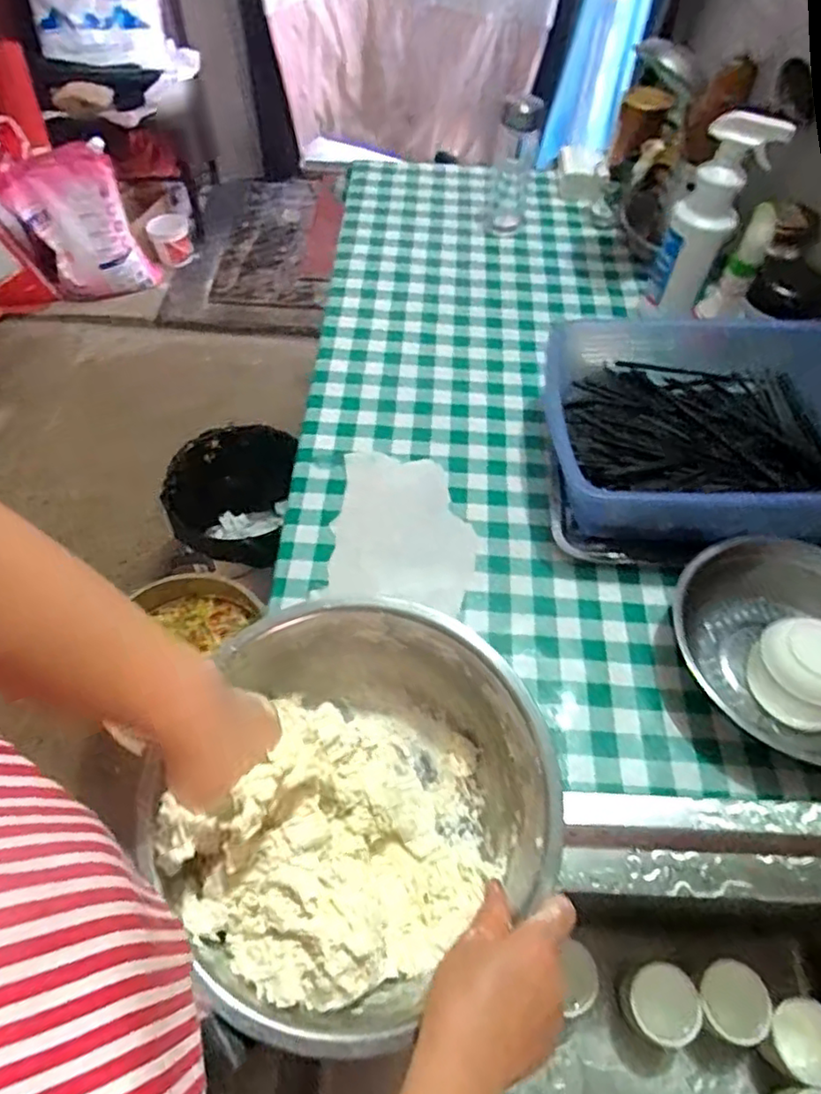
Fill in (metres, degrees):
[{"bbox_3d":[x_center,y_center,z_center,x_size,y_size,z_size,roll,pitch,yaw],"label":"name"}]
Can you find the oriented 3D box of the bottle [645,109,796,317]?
[{"bbox_3d":[0.409,-0.448,0.892,0.097,0.255,0.067,26,59,14],"label":"bottle"}]

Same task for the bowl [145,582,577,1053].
[{"bbox_3d":[-0.042,0.182,0.471,0.259,0.141,0.251,1,56,-2],"label":"bowl"}]

